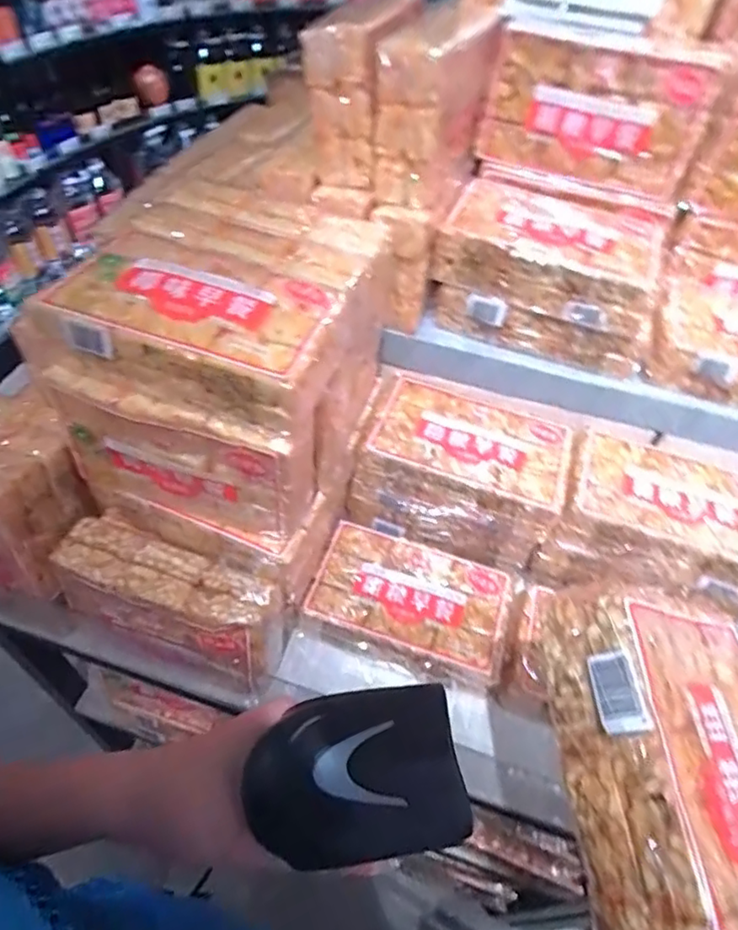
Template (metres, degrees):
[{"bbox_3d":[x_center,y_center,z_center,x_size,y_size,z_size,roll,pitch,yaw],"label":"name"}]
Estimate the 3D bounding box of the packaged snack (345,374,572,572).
[{"bbox_3d":[0.108,0.009,0.728,0.233,0.132,0.145,16,50,7],"label":"packaged snack"}]

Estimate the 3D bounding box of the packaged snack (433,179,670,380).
[{"bbox_3d":[0.211,-0.225,0.685,0.241,0.121,0.163,16,50,7],"label":"packaged snack"}]

